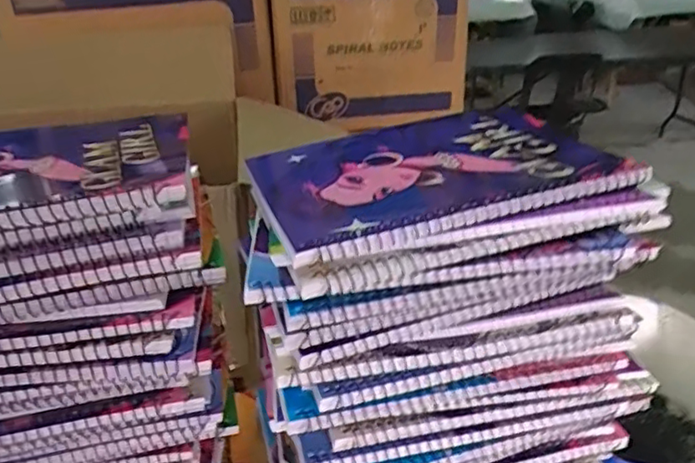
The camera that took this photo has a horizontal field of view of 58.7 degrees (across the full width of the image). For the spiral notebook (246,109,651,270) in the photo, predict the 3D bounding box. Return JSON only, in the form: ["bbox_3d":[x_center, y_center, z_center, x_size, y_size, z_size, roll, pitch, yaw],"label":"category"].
[{"bbox_3d":[0.046,-0.034,0.374,0.195,0.021,0.159,-13,27,-12],"label":"spiral notebook"}]

